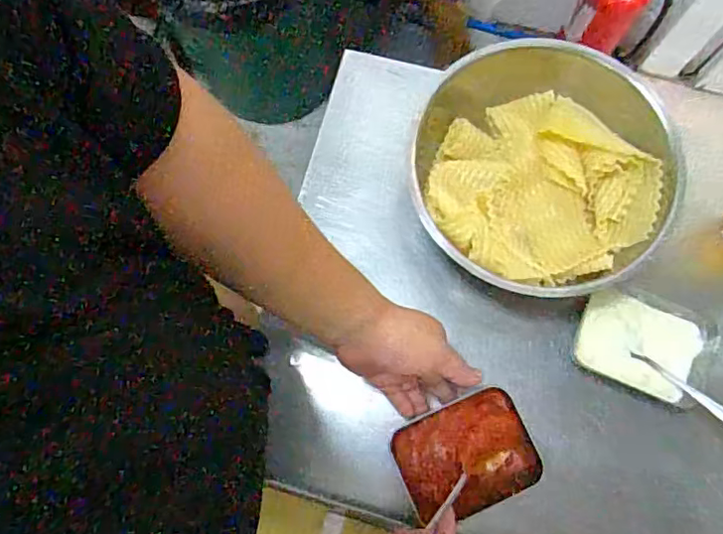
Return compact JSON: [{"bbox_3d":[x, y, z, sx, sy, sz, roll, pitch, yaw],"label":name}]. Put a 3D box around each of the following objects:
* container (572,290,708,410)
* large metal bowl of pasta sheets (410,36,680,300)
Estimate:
[{"bbox_3d":[0.289,0.082,0.621,0.121,0.041,0.100,25,76,5],"label":"container"},{"bbox_3d":[0.189,-0.099,0.621,0.260,0.089,0.267,17,75,3],"label":"large metal bowl of pasta sheets"}]

